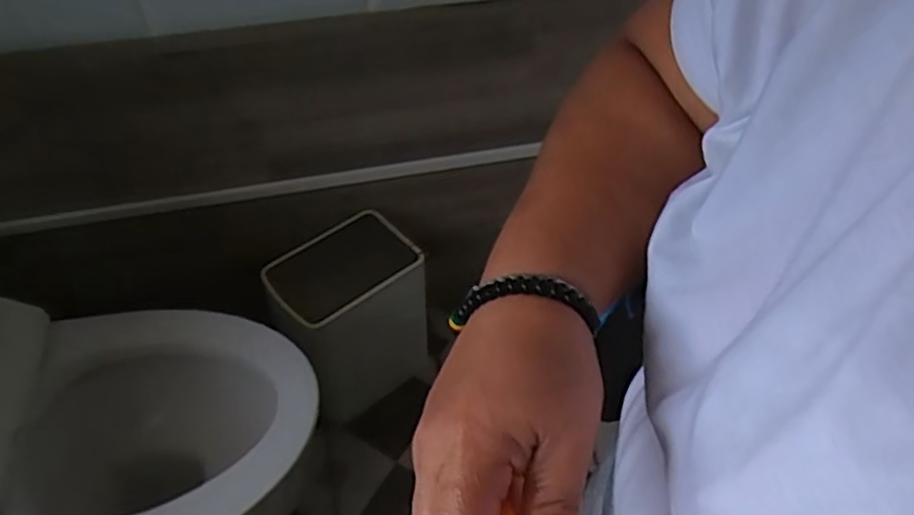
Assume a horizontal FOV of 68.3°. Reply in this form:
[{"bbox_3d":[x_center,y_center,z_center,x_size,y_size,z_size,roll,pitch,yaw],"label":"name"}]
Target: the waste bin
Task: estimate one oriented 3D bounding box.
[{"bbox_3d":[-0.196,0.110,1.223,0.246,0.313,0.173,-32,54,-26],"label":"waste bin"}]

